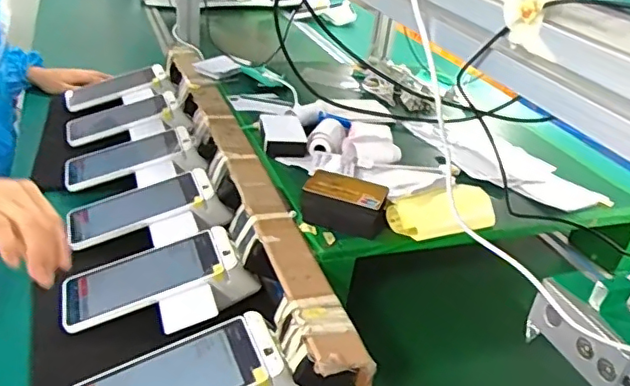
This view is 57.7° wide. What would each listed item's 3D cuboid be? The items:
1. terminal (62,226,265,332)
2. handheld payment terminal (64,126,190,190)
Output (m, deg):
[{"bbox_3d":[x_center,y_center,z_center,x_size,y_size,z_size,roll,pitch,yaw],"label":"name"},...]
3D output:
[{"bbox_3d":[-0.171,0.089,0.633,0.205,0.049,0.092,-5,33,-20],"label":"terminal"},{"bbox_3d":[-0.288,-0.059,0.885,0.188,0.028,0.101,-22,37,-11],"label":"handheld payment terminal"}]

